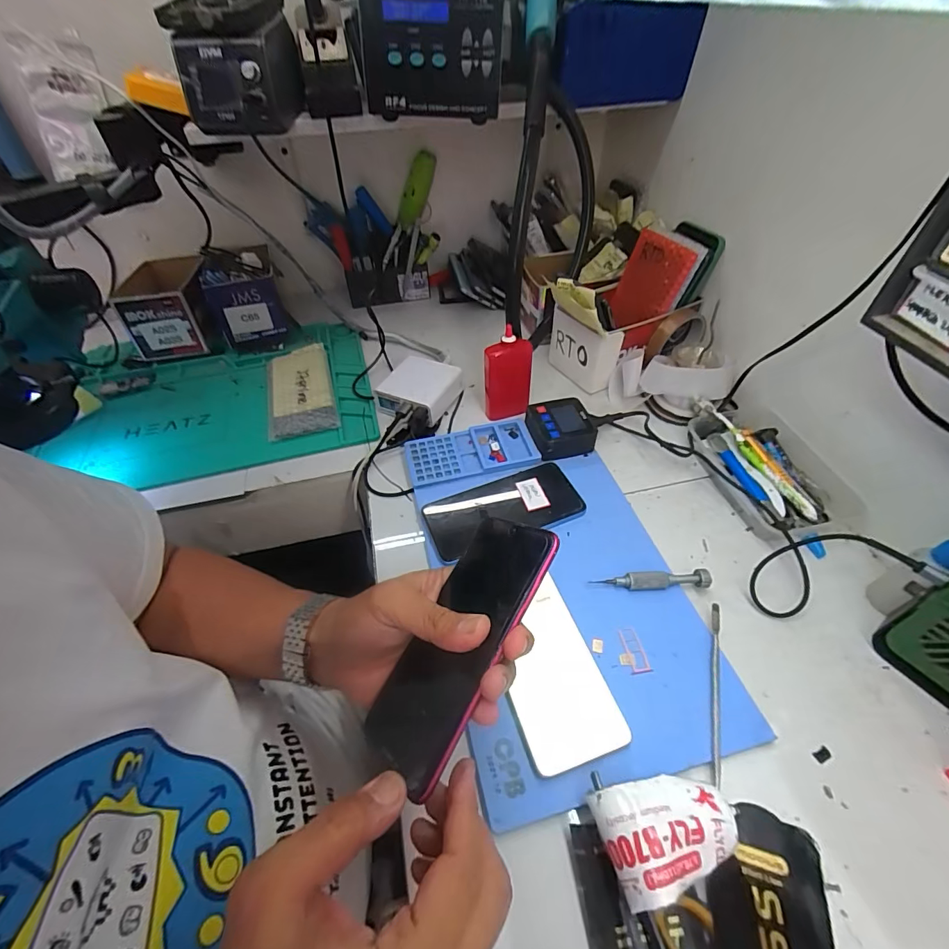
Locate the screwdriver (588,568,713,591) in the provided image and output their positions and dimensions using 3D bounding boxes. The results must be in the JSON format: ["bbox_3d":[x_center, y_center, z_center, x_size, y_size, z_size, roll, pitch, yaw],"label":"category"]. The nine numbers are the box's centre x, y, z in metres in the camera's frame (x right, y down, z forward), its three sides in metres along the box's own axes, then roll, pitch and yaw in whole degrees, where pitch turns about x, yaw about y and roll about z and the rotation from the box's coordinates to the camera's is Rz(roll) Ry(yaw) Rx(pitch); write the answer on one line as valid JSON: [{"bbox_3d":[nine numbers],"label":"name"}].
[{"bbox_3d":[0.164,0.101,0.416,0.106,0.017,0.015,-3,48,0],"label":"screwdriver"}]

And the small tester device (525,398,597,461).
[{"bbox_3d":[0.102,-0.055,0.542,0.072,0.038,0.070,-9,48,-5],"label":"small tester device"}]

